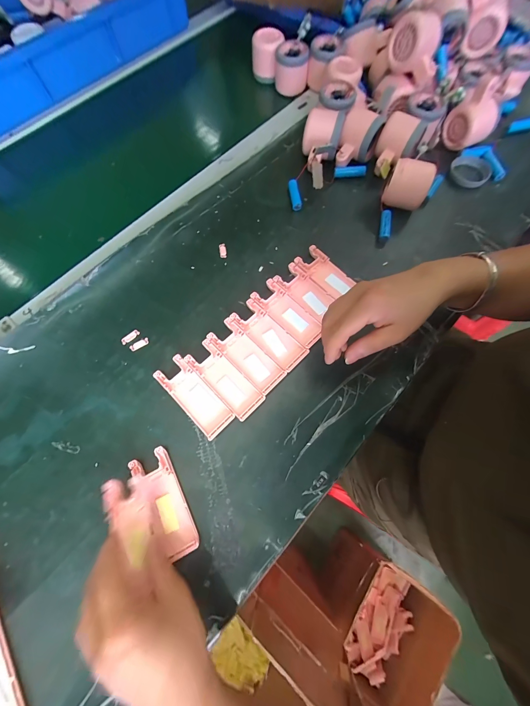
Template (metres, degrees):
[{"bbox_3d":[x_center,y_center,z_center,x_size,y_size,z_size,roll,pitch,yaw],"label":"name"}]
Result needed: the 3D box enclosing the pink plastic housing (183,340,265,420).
[{"bbox_3d":[-0.049,0.031,0.314,0.103,0.007,0.038,43,77,14],"label":"pink plastic housing"}]

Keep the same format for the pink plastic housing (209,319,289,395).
[{"bbox_3d":[-0.023,0.003,0.323,0.038,0.007,0.103,-43,76,-12],"label":"pink plastic housing"}]

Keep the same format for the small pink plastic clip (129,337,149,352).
[{"bbox_3d":[-0.162,-0.011,0.335,0.025,0.004,0.010,-32,74,-9],"label":"small pink plastic clip"}]

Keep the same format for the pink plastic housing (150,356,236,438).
[{"bbox_3d":[-0.083,0.051,0.309,0.103,0.011,0.039,43,77,13],"label":"pink plastic housing"}]

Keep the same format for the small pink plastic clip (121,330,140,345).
[{"bbox_3d":[-0.174,-0.021,0.337,0.024,0.004,0.009,-39,75,-11],"label":"small pink plastic clip"}]

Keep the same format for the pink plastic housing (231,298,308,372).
[{"bbox_3d":[0.005,-0.024,0.332,0.102,0.008,0.039,43,77,13],"label":"pink plastic housing"}]

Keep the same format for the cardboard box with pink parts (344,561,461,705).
[{"bbox_3d":[0.335,0.750,0.680,0.161,0.153,0.293,40,76,13],"label":"cardboard box with pink parts"}]

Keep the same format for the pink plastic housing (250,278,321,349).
[{"bbox_3d":[0.030,-0.052,0.340,0.040,0.007,0.102,-43,76,-12],"label":"pink plastic housing"}]

